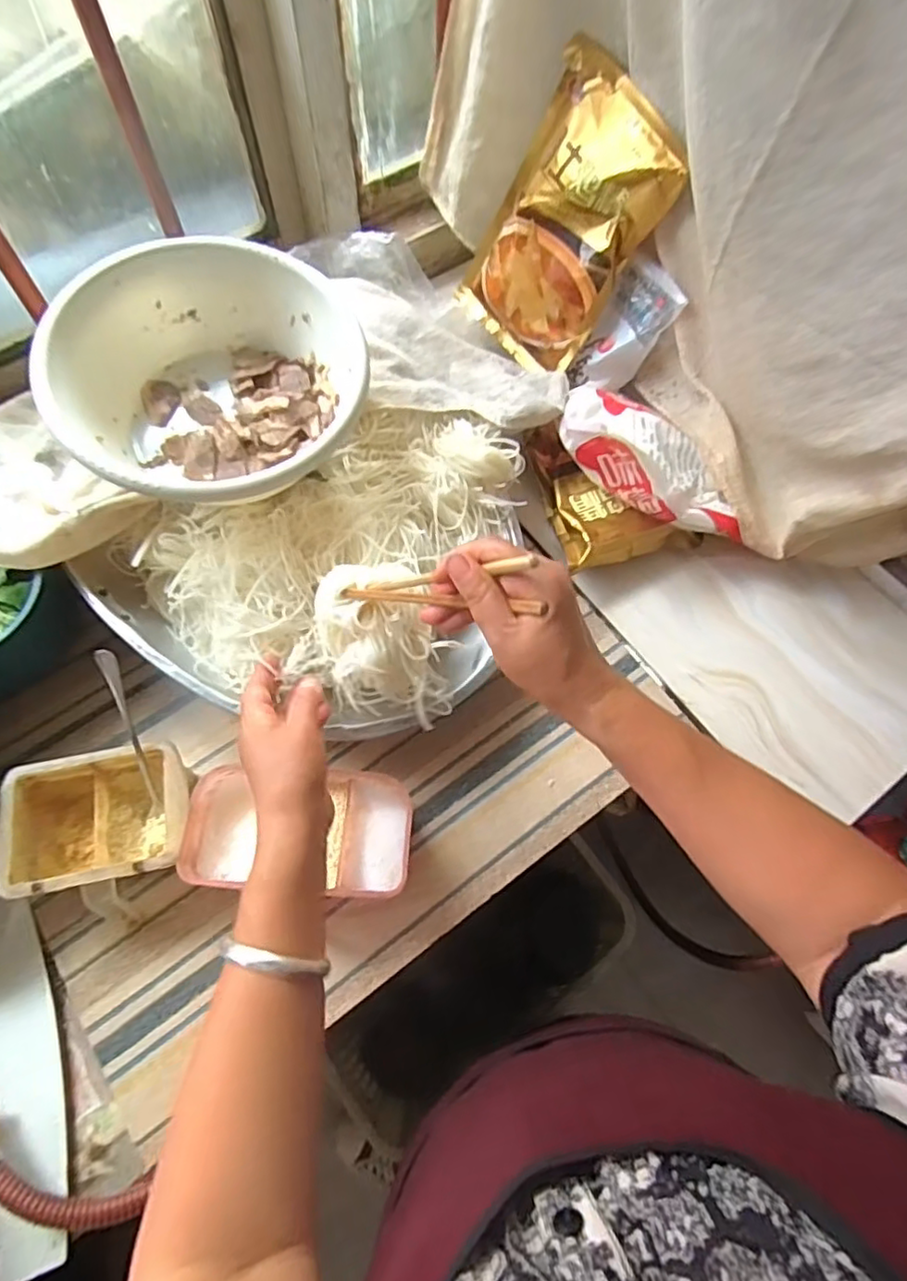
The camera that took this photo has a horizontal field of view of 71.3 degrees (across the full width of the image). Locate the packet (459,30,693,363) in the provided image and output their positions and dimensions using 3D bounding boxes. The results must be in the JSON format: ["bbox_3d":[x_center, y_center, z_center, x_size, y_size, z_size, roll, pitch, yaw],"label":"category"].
[{"bbox_3d":[0.114,-0.441,0.675,0.044,0.256,0.186,-30,76,-44],"label":"packet"}]

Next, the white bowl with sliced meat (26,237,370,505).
[{"bbox_3d":[-0.206,-0.222,0.550,0.251,0.107,0.224,-33,71,-14],"label":"white bowl with sliced meat"}]

